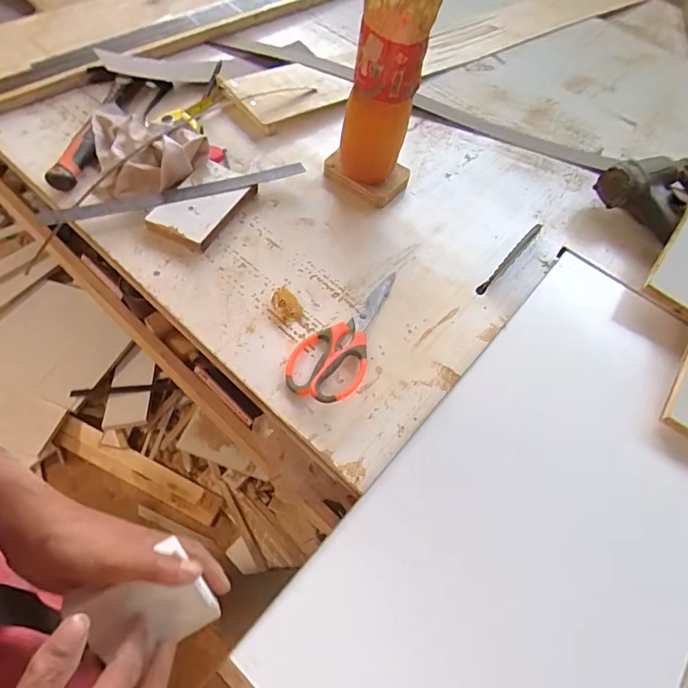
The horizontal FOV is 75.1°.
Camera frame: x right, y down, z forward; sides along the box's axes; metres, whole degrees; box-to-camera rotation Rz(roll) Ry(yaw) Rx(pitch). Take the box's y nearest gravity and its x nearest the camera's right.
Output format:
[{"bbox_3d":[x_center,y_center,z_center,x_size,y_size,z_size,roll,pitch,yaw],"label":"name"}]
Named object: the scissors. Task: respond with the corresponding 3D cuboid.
[{"bbox_3d":[0.009,-0.017,0.509,0.078,0.018,0.194,30,60,10],"label":"scissors"}]

